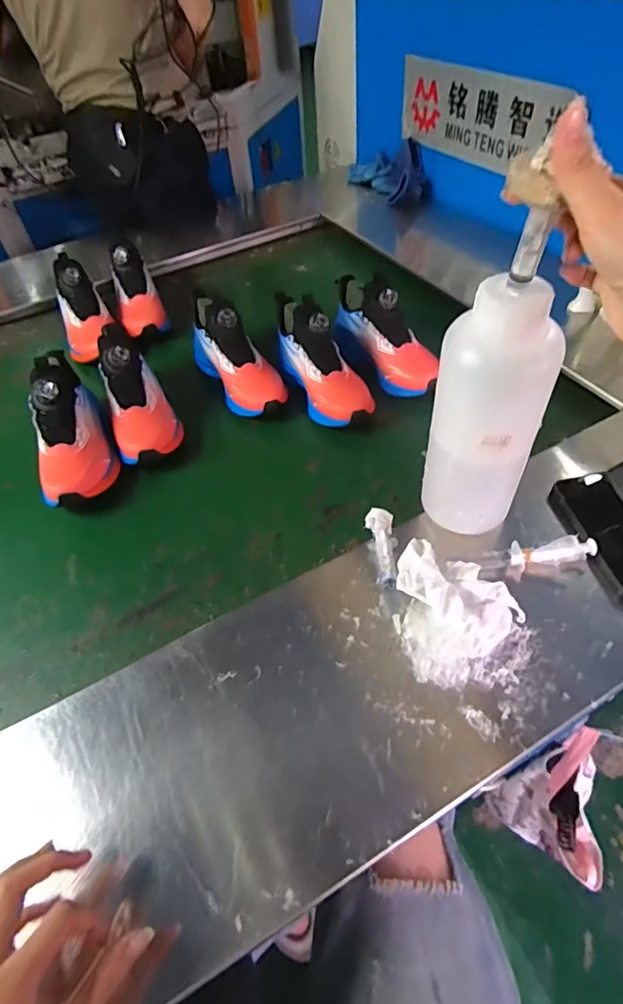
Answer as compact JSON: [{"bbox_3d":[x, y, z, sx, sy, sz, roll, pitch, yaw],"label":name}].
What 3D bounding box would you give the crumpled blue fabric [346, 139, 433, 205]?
[{"bbox_3d":[0.181,-0.745,1.098,0.097,0.094,0.183,-27,54,-16],"label":"crumpled blue fabric"}]

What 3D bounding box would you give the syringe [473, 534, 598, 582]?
[{"bbox_3d":[0.224,0.053,0.487,0.119,0.027,0.028,-11,51,-3],"label":"syringe"}]

